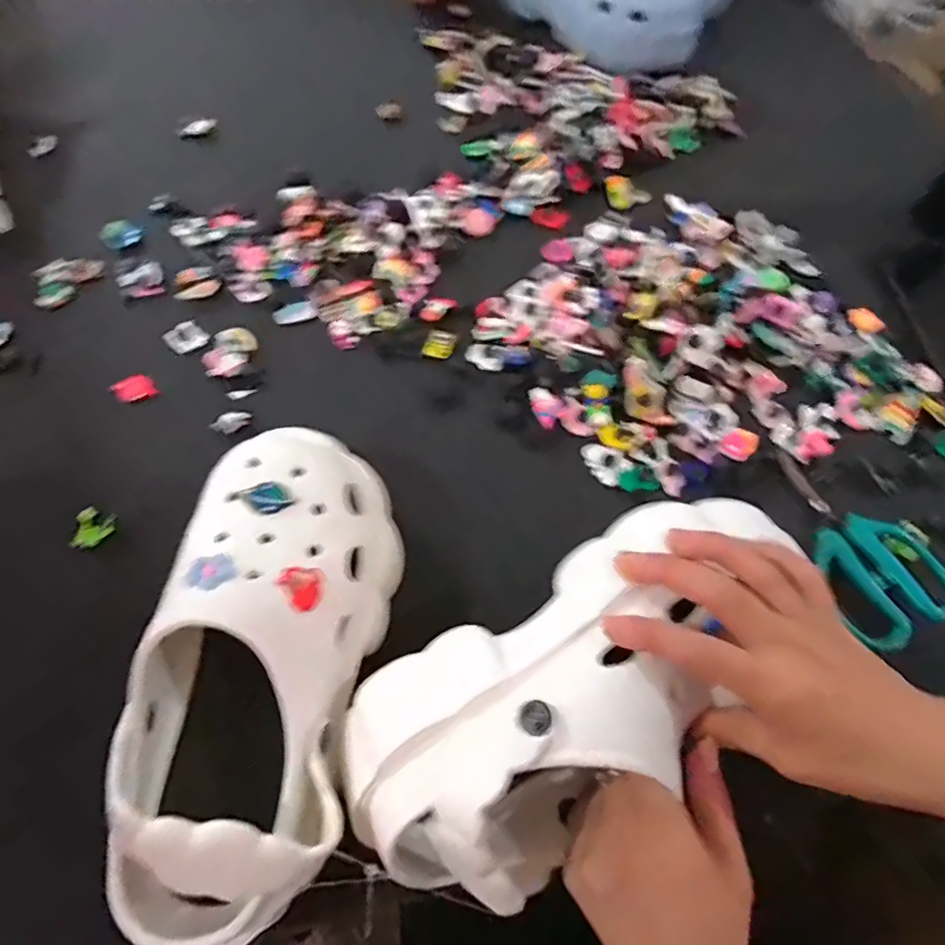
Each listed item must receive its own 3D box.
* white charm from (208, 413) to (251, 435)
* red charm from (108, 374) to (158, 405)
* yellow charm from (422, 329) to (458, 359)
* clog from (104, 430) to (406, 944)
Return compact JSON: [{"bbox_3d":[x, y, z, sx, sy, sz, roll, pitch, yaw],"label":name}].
[{"bbox_3d":[-0.179,-0.038,0.434,0.028,0.004,0.016,-33,85,-23],"label":"white charm"},{"bbox_3d":[-0.260,-0.064,0.448,0.027,0.004,0.029,-40,71,-21],"label":"red charm"},{"bbox_3d":[-0.027,-0.106,0.481,0.023,0.004,0.028,17,63,6],"label":"yellow charm"},{"bbox_3d":[-0.107,0.094,0.320,0.112,0.098,0.267,8,62,1],"label":"clog"}]

